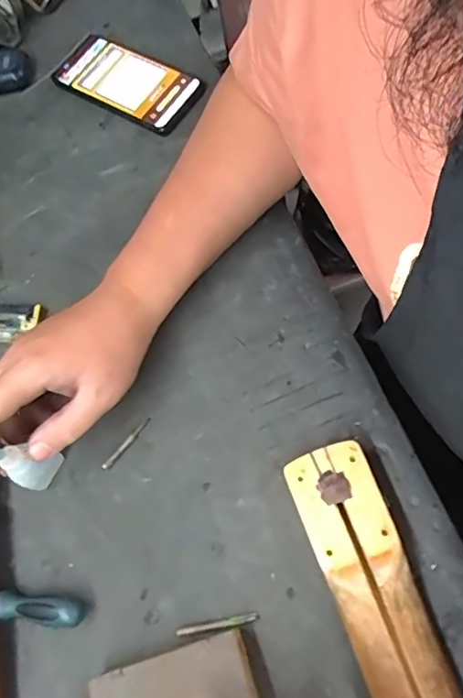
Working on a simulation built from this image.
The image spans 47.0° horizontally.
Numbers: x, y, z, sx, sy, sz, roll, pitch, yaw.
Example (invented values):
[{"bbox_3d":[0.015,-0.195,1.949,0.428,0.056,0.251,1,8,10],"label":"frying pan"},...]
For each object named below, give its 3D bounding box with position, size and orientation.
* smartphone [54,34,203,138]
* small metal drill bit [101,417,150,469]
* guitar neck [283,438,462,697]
[{"bbox_3d":[-0.115,-0.285,0.567,0.166,0.011,0.073,31,81,17],"label":"smartphone"},{"bbox_3d":[-0.083,0.074,0.422,0.006,0.004,0.052,36,77,21],"label":"small metal drill bit"},{"bbox_3d":[0.165,0.344,0.255,0.073,0.027,0.625,-23,65,-1],"label":"guitar neck"}]

